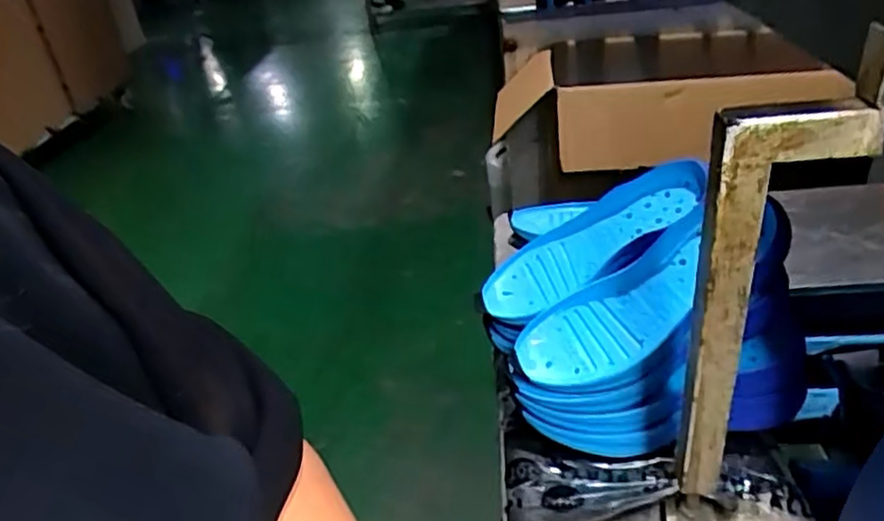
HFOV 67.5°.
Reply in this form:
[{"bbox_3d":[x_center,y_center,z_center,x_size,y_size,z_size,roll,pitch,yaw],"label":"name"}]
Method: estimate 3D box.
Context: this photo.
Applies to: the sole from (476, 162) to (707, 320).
[{"bbox_3d":[0.152,-0.019,0.669,0.242,0.034,0.088,-34,31,10],"label":"sole"}]

